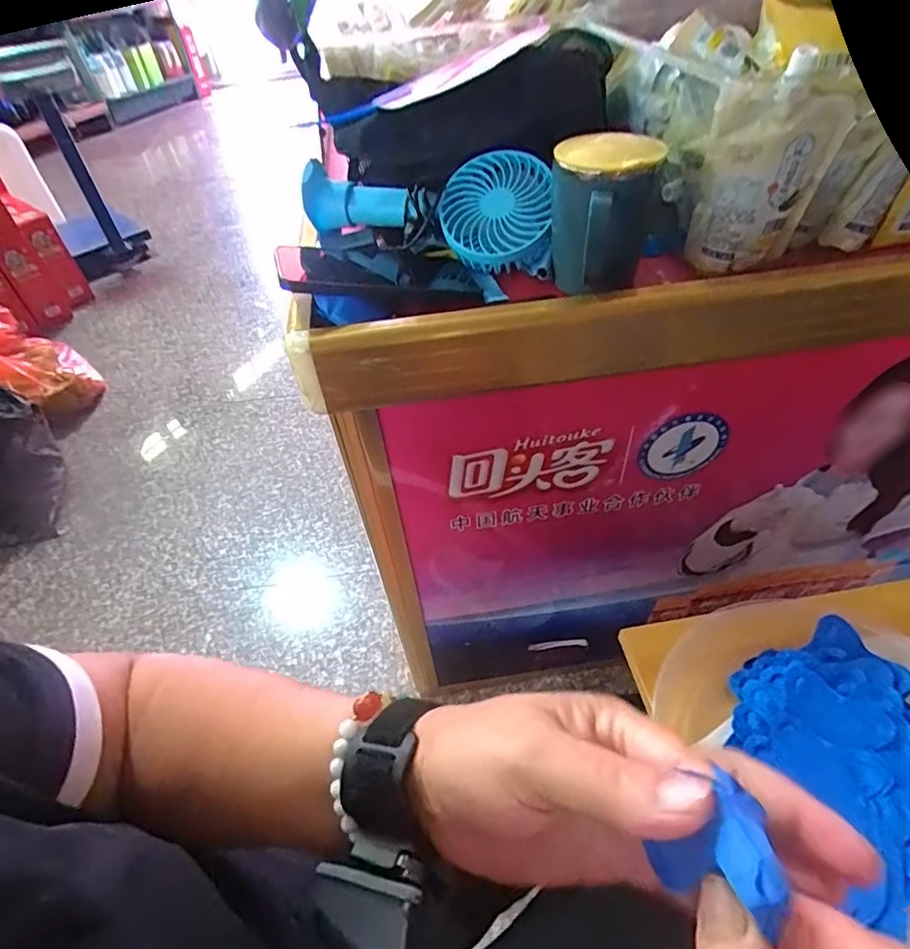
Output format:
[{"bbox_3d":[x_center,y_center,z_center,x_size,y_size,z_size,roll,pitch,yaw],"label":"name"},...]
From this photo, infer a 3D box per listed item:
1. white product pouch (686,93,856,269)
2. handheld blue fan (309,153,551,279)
[{"bbox_3d":[0.237,-0.222,0.425,0.084,0.121,0.034,-8,47,-2],"label":"white product pouch"},{"bbox_3d":[-0.018,-0.246,0.512,0.231,0.073,0.090,15,51,18],"label":"handheld blue fan"}]

